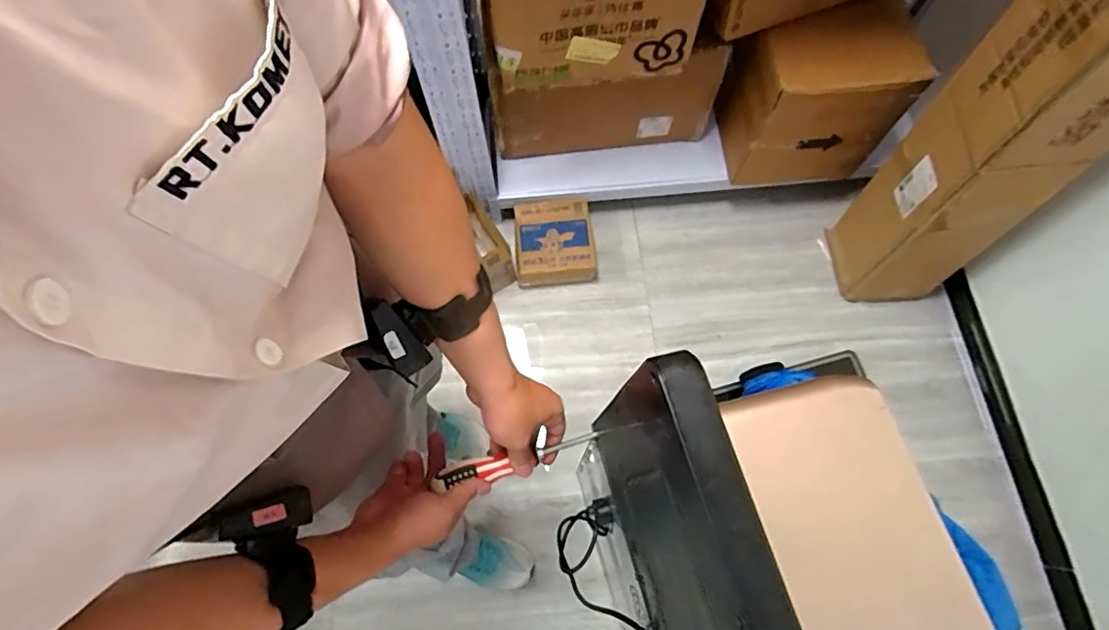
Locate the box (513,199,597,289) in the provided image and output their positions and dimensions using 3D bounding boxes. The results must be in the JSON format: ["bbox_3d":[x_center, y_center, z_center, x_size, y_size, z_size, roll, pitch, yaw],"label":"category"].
[{"bbox_3d":[-0.002,-0.188,1.508,0.206,0.108,0.204,-6,71,-1],"label":"box"}]

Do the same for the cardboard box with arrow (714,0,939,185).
[{"bbox_3d":[0.591,-0.504,1.304,0.363,0.373,0.235,-5,71,-1],"label":"cardboard box with arrow"}]

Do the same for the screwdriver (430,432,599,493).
[{"bbox_3d":[-0.035,0.154,0.595,0.174,0.020,0.025,-12,71,-17],"label":"screwdriver"}]

